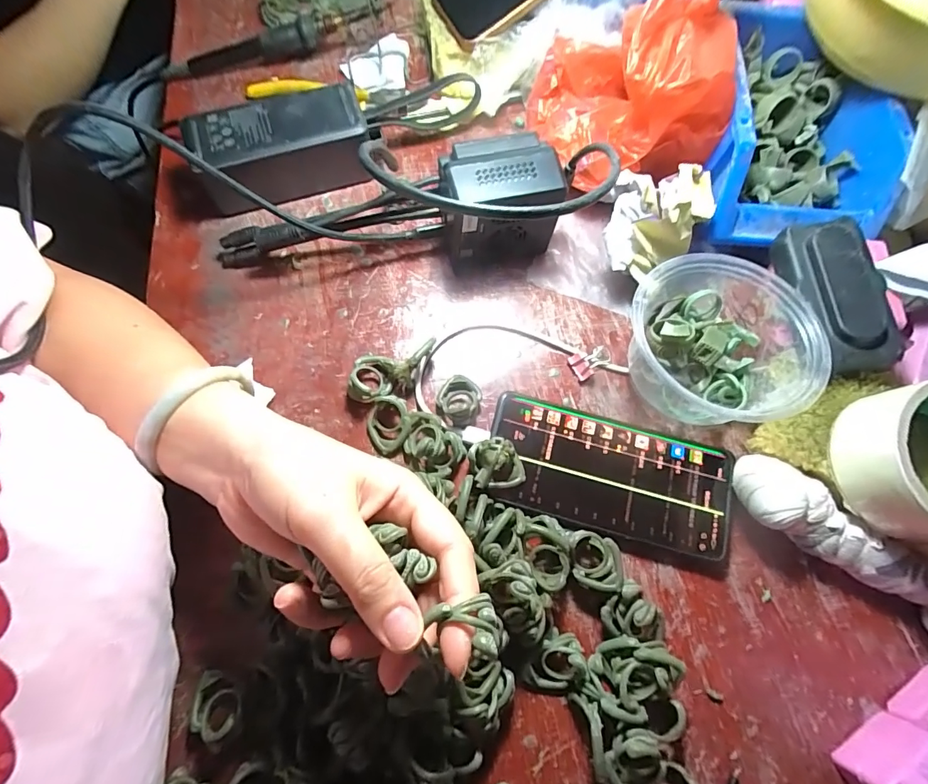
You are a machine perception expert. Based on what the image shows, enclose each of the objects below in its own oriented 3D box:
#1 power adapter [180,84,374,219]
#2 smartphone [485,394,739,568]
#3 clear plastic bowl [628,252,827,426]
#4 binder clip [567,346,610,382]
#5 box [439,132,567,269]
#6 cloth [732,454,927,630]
[{"bbox_3d":[-0.140,-0.187,0.340,0.129,0.053,0.053,-21,74,-8],"label":"power adapter"},{"bbox_3d":[0.096,0.056,0.292,0.158,0.013,0.076,15,72,4],"label":"smartphone"},{"bbox_3d":[0.165,-0.036,0.294,0.111,0.069,0.102,0,72,-1],"label":"clear plastic bowl"},{"bbox_3d":[0.094,-0.022,0.319,0.033,0.010,0.019,-22,74,-8],"label":"binder clip"},{"bbox_3d":[0.024,-0.133,0.317,0.073,0.079,0.049,-17,73,-6],"label":"box"},{"bbox_3d":[0.241,0.096,0.268,0.159,0.040,0.039,32,74,9],"label":"cloth"}]

